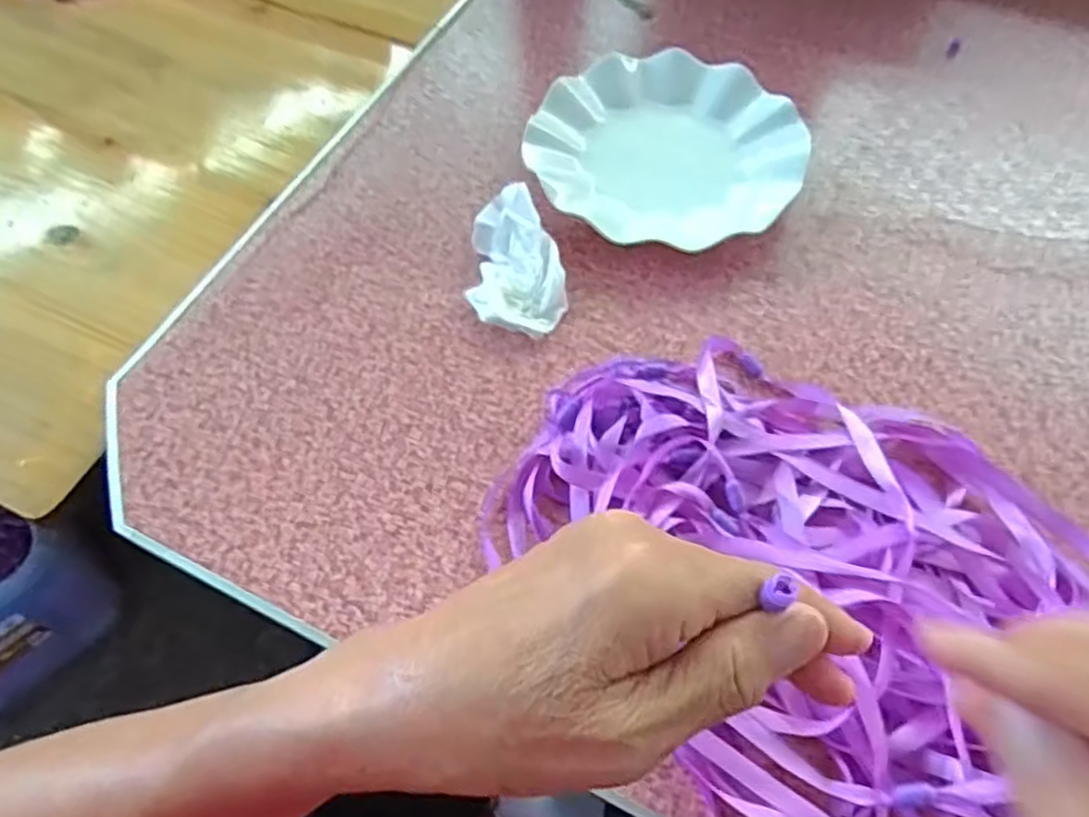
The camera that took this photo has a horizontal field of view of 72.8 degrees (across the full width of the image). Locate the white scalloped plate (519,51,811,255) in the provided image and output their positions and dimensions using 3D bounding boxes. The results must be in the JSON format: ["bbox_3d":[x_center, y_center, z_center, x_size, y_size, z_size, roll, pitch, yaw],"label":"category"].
[{"bbox_3d":[0.084,-0.179,0.515,0.182,0.026,0.169,0,60,0],"label":"white scalloped plate"}]

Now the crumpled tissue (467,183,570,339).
[{"bbox_3d":[-0.017,-0.095,0.465,0.057,0.029,0.097,-1,60,0],"label":"crumpled tissue"}]

